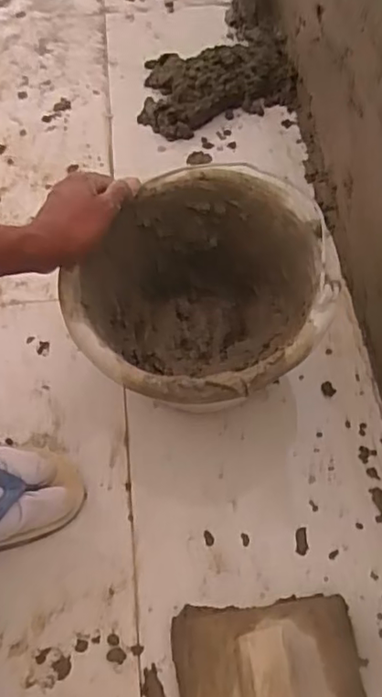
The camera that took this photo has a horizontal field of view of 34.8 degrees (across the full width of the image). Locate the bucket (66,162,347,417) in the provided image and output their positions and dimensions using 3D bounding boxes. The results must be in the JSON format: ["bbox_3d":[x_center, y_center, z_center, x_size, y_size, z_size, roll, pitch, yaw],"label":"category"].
[{"bbox_3d":[0.013,-0.039,0.620,0.233,0.143,0.251,-1,60,1],"label":"bucket"}]

